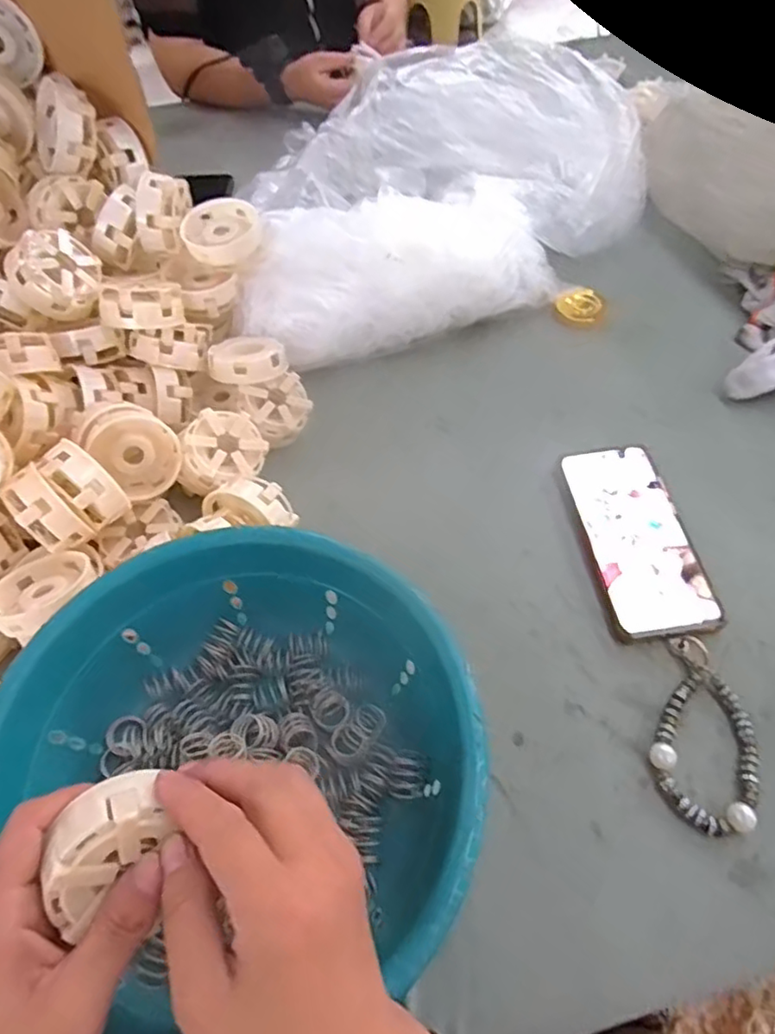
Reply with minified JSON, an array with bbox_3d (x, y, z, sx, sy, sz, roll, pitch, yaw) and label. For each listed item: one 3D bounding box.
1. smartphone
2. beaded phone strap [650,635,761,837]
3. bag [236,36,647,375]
[{"bbox_3d":[0.190,0.013,0.466,0.077,0.008,0.164,-7,57,-2],"label":"smartphone"},{"bbox_3d":[0.203,0.136,0.379,0.062,0.012,0.113,19,59,14],"label":"beaded phone strap"},{"bbox_3d":[0.052,-0.339,0.634,0.488,0.121,0.291,-26,59,-14],"label":"bag"}]

